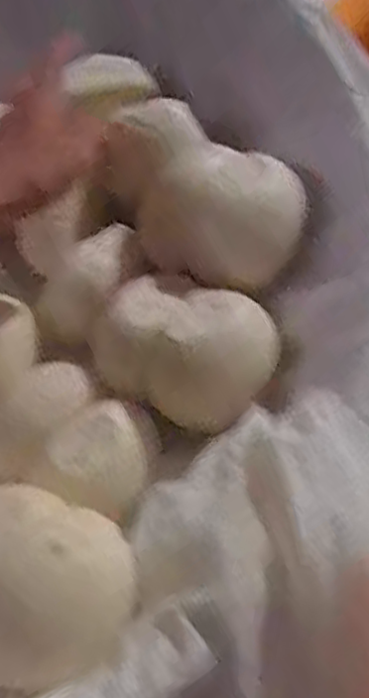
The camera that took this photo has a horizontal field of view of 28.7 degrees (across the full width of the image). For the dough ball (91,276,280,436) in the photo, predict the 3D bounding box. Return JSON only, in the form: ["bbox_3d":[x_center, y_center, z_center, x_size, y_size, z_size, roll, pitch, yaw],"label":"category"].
[{"bbox_3d":[0.000,-0.001,0.501,0.125,0.062,0.092,17,68,7],"label":"dough ball"}]

